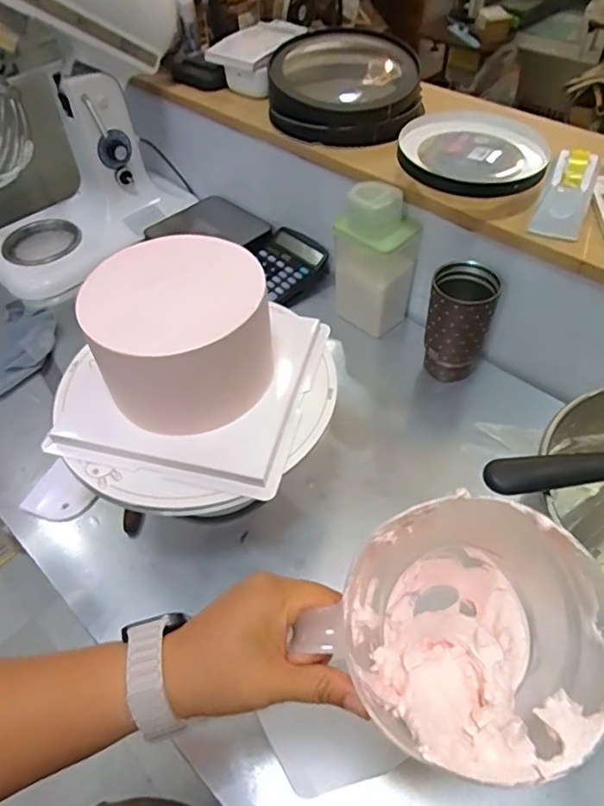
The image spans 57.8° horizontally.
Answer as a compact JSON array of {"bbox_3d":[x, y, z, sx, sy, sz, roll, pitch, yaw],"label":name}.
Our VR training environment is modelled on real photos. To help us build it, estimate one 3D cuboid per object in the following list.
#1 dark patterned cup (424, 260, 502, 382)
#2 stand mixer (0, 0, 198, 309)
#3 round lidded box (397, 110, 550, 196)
[{"bbox_3d":[0.207,-0.104,0.727,0.079,0.141,0.085,-1,50,2],"label":"dark patterned cup"},{"bbox_3d":[-0.384,-0.477,0.852,0.235,0.471,0.419,27,57,23],"label":"stand mixer"},{"bbox_3d":[0.214,-0.320,0.678,0.170,0.035,0.173,-1,50,2],"label":"round lidded box"}]

